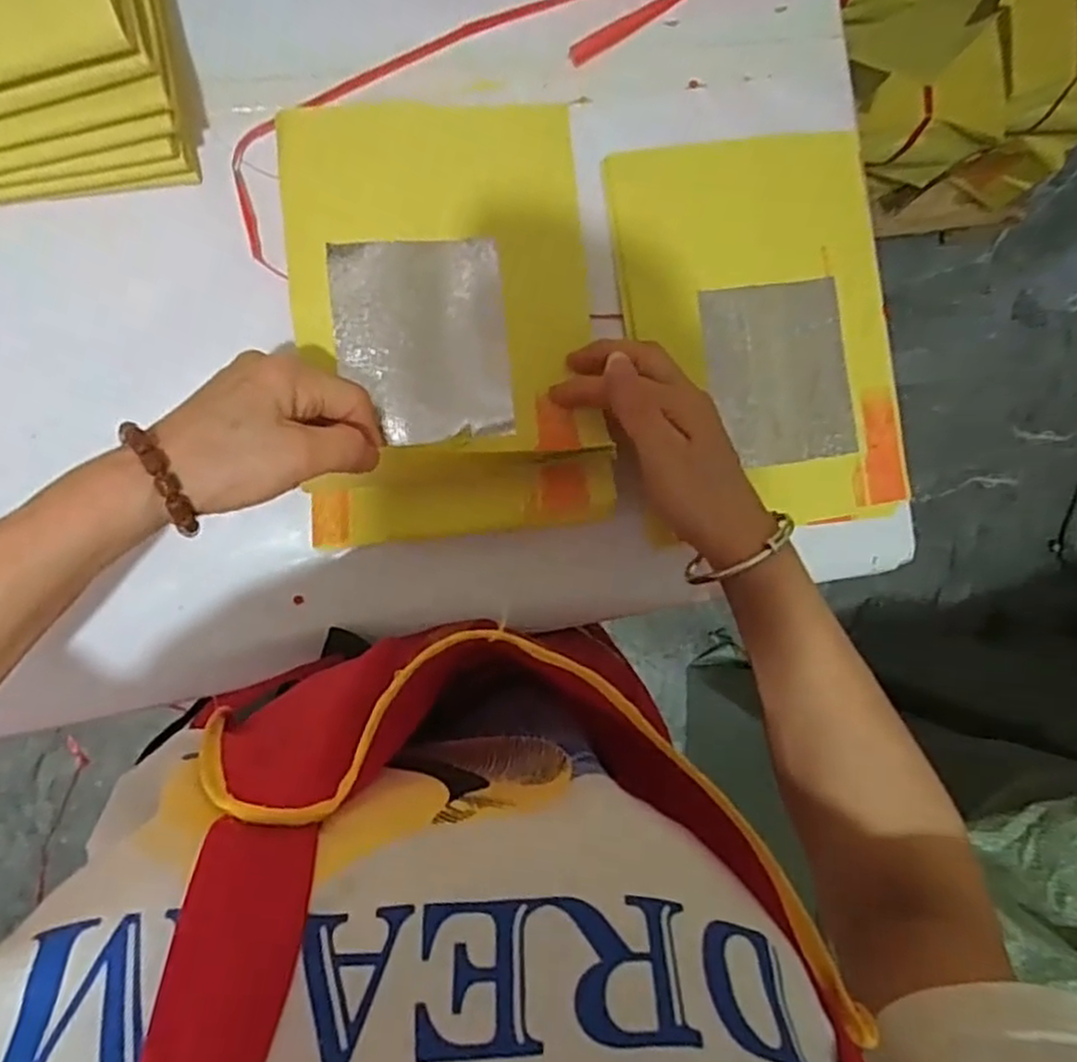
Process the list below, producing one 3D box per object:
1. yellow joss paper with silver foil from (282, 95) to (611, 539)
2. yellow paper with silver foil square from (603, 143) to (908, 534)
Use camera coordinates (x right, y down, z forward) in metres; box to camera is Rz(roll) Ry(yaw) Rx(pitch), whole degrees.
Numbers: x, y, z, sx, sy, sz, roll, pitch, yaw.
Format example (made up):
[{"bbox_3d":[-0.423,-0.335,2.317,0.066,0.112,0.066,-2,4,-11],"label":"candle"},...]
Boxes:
[{"bbox_3d":[-0.047,-0.113,0.386,0.154,0.040,0.227,-6,91,-9],"label":"yellow joss paper with silver foil"},{"bbox_3d":[0.133,-0.117,0.440,0.158,0.010,0.225,-9,92,-9],"label":"yellow paper with silver foil square"}]

